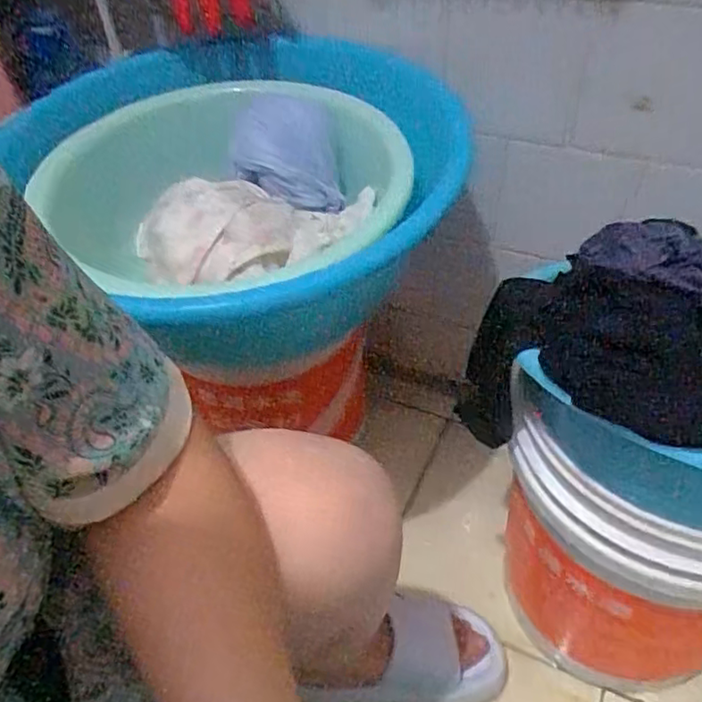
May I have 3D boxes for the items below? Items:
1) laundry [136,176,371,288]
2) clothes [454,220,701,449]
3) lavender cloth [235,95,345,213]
[{"bbox_3d":[-0.098,-0.114,0.614,0.229,0.062,0.133,1,44,7],"label":"laundry"},{"bbox_3d":[0.296,0.002,0.566,0.366,0.180,0.151,7,45,13],"label":"clothes"},{"bbox_3d":[-0.075,-0.213,0.690,0.113,0.076,0.122,-9,44,-4],"label":"lavender cloth"}]

